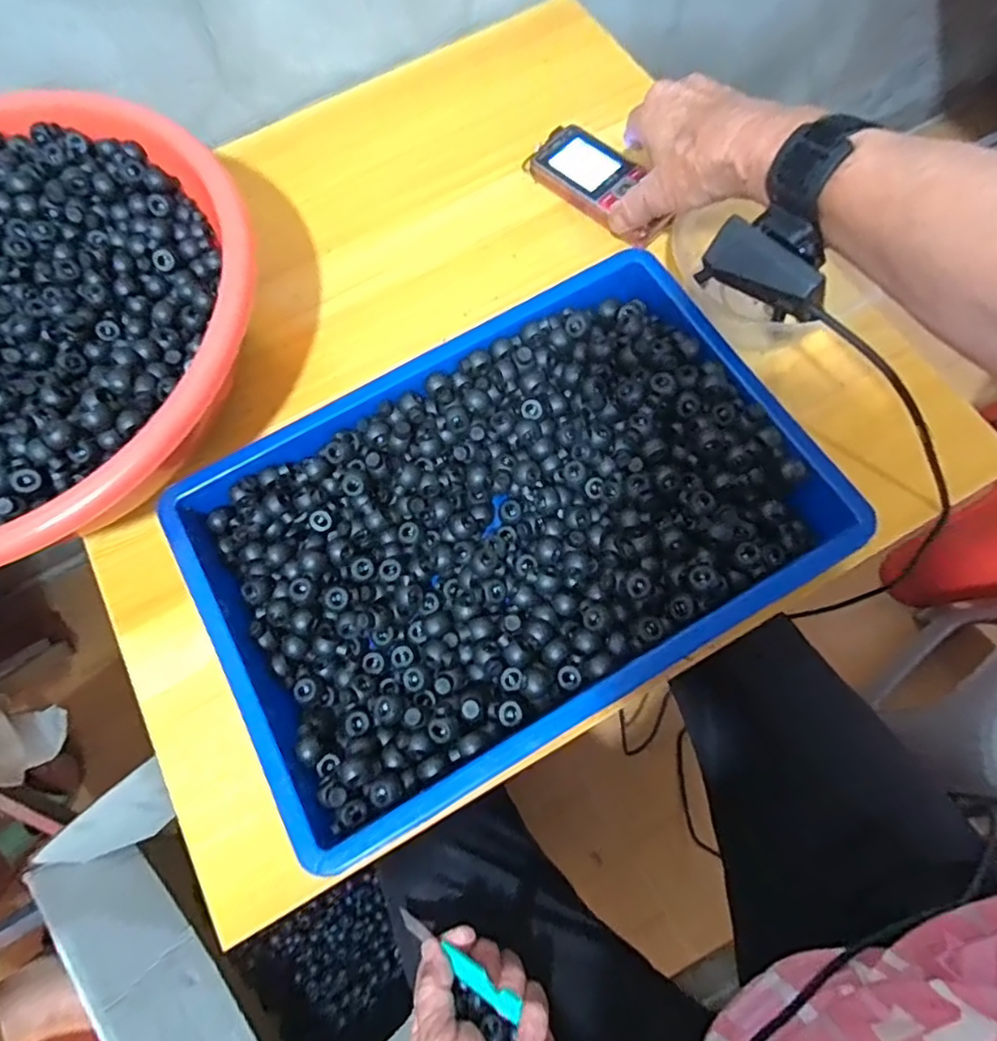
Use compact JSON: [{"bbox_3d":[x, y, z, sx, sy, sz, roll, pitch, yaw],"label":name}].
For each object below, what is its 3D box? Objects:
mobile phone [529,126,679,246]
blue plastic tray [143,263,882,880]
[{"bbox_3d":[0.087,-0.285,0.514,0.057,0.018,0.132,-42,74,-12],"label":"mobile phone"},{"bbox_3d":[-0.003,-0.007,0.395,0.359,0.054,0.273,-29,72,-9],"label":"blue plastic tray"}]

